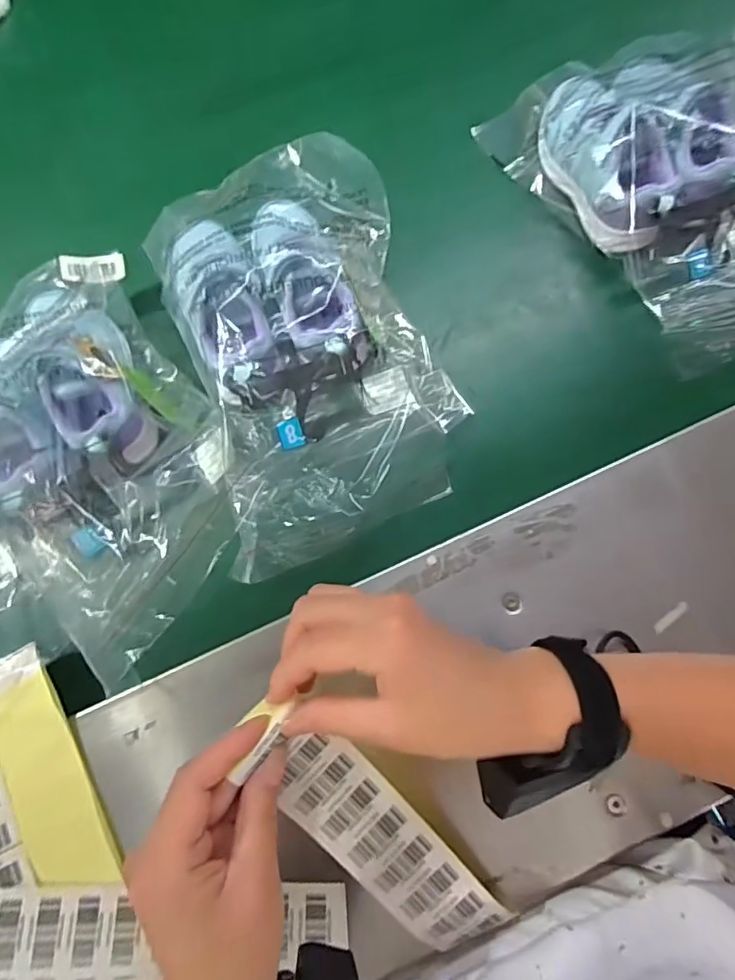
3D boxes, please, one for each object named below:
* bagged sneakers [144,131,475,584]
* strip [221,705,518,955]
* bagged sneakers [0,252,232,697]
[{"bbox_3d":[-0.046,-0.118,0.449,0.199,0.083,0.331,-19,77,-3],"label":"bagged sneakers"},{"bbox_3d":[0.005,0.200,0.309,0.046,0.029,0.214,-41,105,-8],"label":"strip"},{"bbox_3d":[-0.219,-0.032,0.444,0.172,0.101,0.321,-30,77,-5],"label":"bagged sneakers"}]

